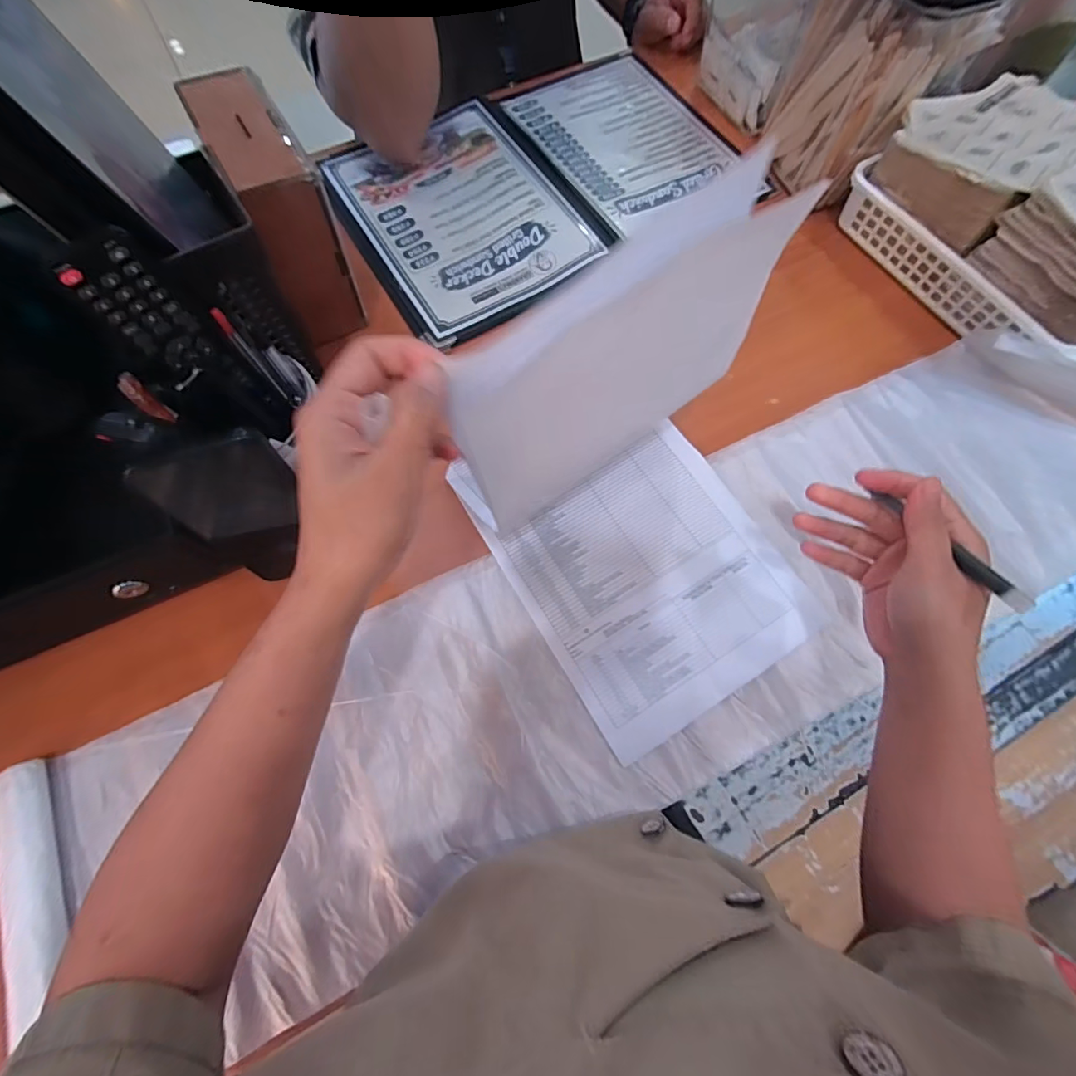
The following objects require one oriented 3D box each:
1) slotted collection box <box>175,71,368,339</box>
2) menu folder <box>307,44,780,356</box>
[{"bbox_3d":[-0.226,-0.289,0.443,0.061,0.150,0.150,-27,73,-10],"label":"slotted collection box"},{"bbox_3d":[0.009,-0.431,0.575,0.466,0.022,0.319,-31,74,-11],"label":"menu folder"}]

